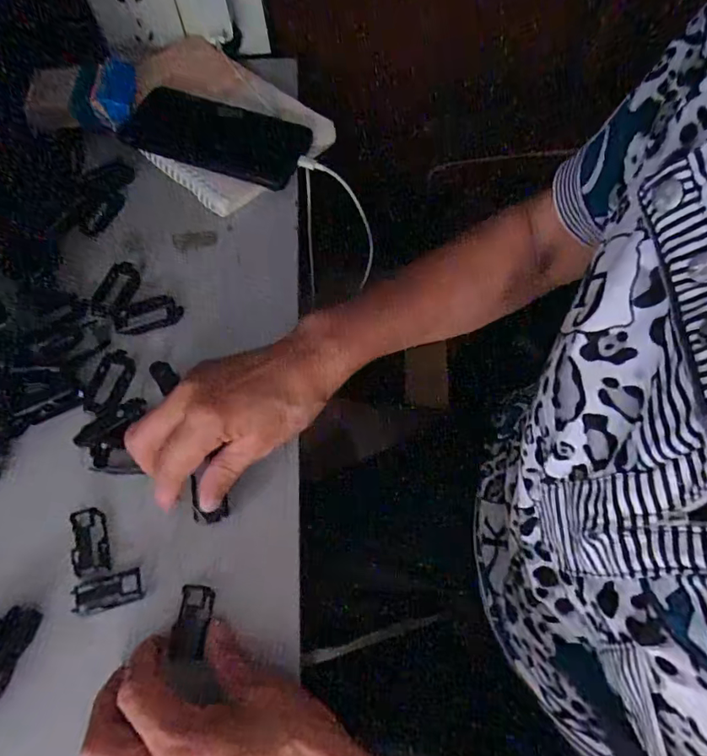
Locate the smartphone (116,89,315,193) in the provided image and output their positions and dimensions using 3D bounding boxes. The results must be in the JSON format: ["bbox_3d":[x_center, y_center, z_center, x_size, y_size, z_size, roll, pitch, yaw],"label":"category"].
[{"bbox_3d":[-0.124,-0.222,0.460,0.156,0.015,0.077,19,76,-1],"label":"smartphone"}]

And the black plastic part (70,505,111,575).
[{"bbox_3d":[-0.167,0.103,0.321,0.021,0.008,0.040,-16,67,-5],"label":"black plastic part"}]

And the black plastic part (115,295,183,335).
[{"bbox_3d":[-0.160,-0.050,0.395,0.050,0.006,0.026,-24,68,-8],"label":"black plastic part"}]

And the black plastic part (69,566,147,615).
[{"bbox_3d":[-0.149,0.130,0.308,0.039,0.006,0.019,-17,67,-5],"label":"black plastic part"}]

